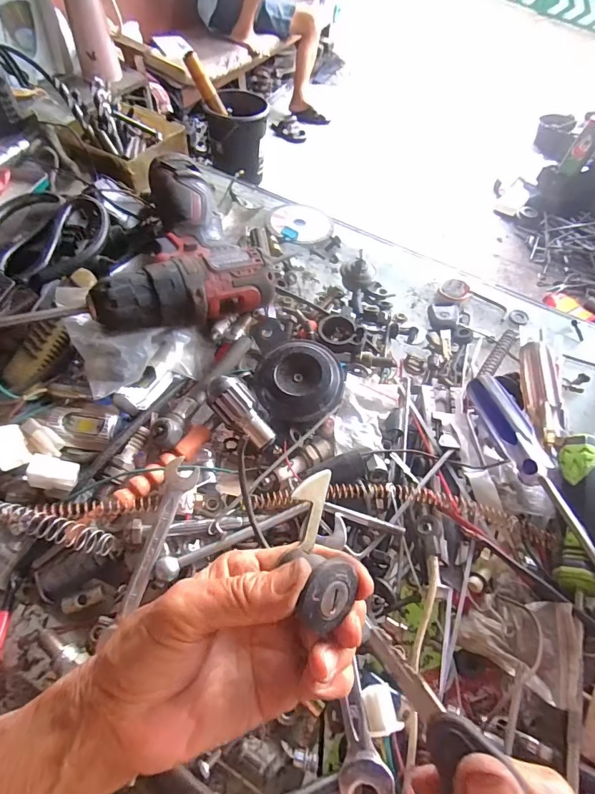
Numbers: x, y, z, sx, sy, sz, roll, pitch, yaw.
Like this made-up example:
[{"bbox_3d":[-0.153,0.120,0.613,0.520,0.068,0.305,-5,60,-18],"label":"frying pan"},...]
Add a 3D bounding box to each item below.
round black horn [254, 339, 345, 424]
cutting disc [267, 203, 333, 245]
[{"bbox_3d":[0.001,-0.012,0.327,0.067,0.029,0.061,2,58,-3],"label":"round black horn"},{"bbox_3d":[0.004,-0.198,0.477,0.073,0.004,0.078,5,52,-6],"label":"cutting disc"}]

